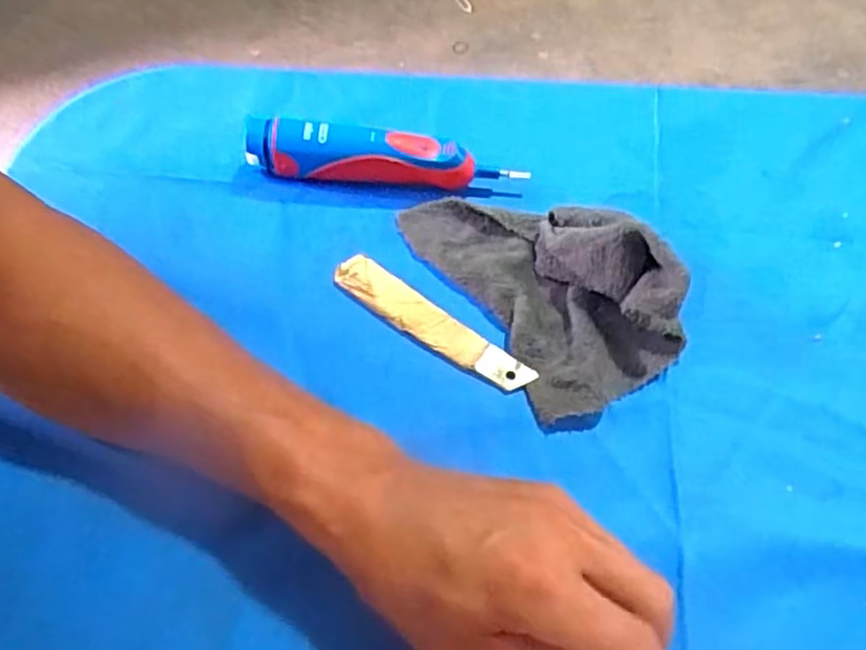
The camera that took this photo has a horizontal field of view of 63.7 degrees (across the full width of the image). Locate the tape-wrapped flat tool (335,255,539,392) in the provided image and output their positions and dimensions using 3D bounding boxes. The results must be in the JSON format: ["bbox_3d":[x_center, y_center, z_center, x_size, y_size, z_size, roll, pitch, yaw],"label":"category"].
[{"bbox_3d":[-0.001,-0.001,0.376,0.119,0.006,0.023,33,68,11],"label":"tape-wrapped flat tool"}]

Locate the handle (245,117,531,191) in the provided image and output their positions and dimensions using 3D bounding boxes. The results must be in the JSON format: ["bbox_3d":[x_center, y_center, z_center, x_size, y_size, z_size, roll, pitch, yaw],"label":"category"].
[{"bbox_3d":[-0.028,-0.095,0.403,0.153,0.036,0.022,5,65,-2],"label":"handle"}]

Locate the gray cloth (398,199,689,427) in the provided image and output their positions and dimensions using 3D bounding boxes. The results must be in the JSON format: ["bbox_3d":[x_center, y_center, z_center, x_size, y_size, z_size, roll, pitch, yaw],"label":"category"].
[{"bbox_3d":[0.059,-0.032,0.370,0.085,0.052,0.150,-30,71,-16],"label":"gray cloth"}]

